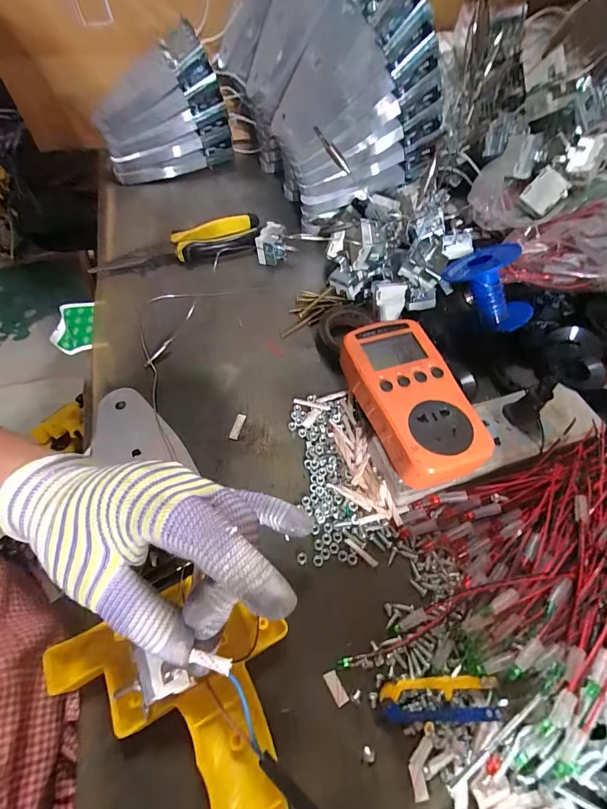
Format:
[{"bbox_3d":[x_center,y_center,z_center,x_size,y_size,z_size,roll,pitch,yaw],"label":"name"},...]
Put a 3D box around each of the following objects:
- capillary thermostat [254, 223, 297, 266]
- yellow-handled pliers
[{"bbox_3d":[-0.033,-0.180,0.419,0.042,0.034,0.039,-7,60,-6],"label":"capillary thermostat"},{"bbox_3d":[-0.139,-0.178,0.415,0.186,0.026,0.045,-16,62,-11],"label":"yellow-handled pliers"}]

